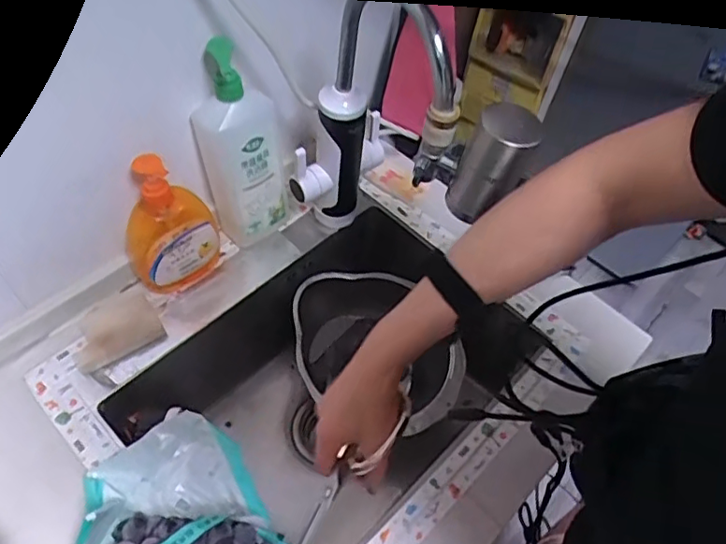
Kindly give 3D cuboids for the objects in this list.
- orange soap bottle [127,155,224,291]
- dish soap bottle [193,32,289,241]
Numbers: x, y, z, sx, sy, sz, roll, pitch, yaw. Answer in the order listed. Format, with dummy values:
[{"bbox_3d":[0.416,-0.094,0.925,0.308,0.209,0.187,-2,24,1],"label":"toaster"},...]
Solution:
[{"bbox_3d":[-0.226,-0.060,0.684,0.108,0.177,0.060,-25,57,-20],"label":"orange soap bottle"},{"bbox_3d":[-0.141,-0.145,0.692,0.097,0.255,0.062,-19,55,-17],"label":"dish soap bottle"}]

